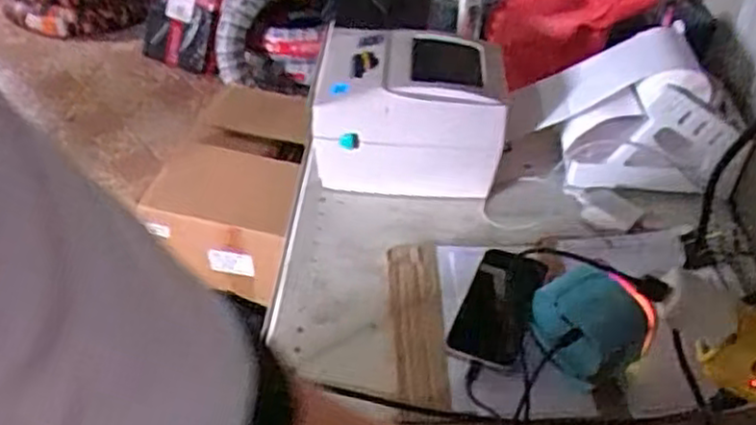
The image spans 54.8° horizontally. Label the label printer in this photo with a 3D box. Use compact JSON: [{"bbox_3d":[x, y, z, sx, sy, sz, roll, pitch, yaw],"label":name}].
[{"bbox_3d":[0.040,-0.123,0.898,0.211,0.153,0.177,4,41,2],"label":"label printer"}]

